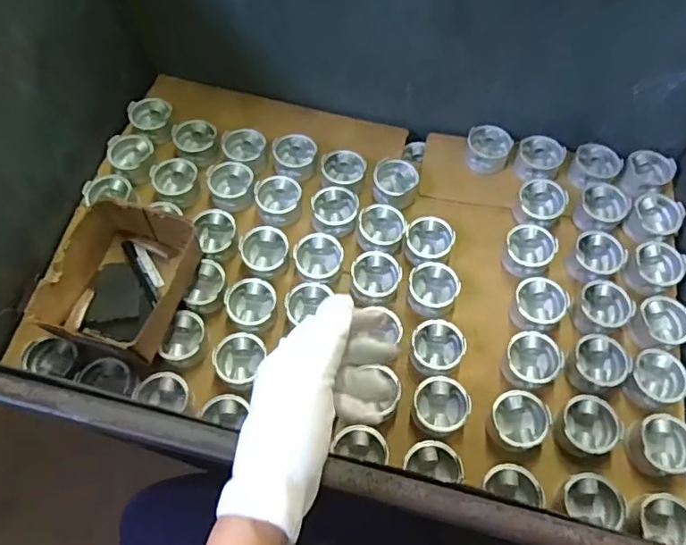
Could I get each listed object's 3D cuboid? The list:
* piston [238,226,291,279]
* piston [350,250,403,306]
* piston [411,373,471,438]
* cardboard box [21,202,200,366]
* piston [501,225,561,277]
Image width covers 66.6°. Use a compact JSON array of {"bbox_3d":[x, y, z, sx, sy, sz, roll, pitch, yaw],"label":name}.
[{"bbox_3d":[-0.128,-0.032,0.876,0.082,0.046,0.082,-15,66,-7],"label":"piston"},{"bbox_3d":[0.054,0.011,0.848,0.078,0.043,0.082,8,66,4],"label":"piston"},{"bbox_3d":[0.140,0.194,0.757,0.077,0.039,0.077,0,65,0],"label":"piston"},{"bbox_3d":[-0.329,0.013,0.784,0.168,0.091,0.212,19,67,8],"label":"cardboard box"},{"bbox_3d":[0.307,-0.029,0.882,0.076,0.066,0.081,0,65,0],"label":"piston"}]

